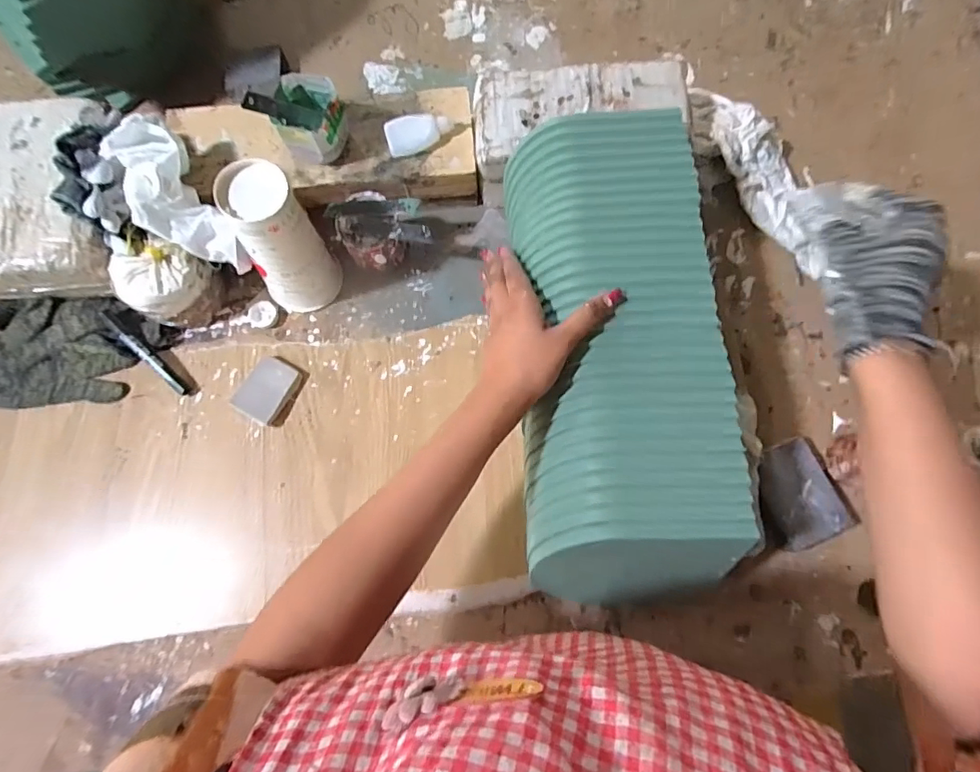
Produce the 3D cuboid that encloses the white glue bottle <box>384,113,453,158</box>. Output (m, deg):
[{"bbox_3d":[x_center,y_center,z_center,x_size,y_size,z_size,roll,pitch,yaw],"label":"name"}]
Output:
[{"bbox_3d":[-0.075,-0.270,0.542,0.069,0.016,0.034,-18,79,-1],"label":"white glue bottle"}]

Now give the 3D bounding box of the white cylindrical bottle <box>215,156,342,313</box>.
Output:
[{"bbox_3d":[-0.211,-0.140,0.517,0.083,0.170,0.071,-37,80,-7],"label":"white cylindrical bottle"}]

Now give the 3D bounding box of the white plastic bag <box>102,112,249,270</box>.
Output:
[{"bbox_3d":[-0.292,-0.171,0.477,0.070,0.048,0.160,-36,112,-7],"label":"white plastic bag"}]

